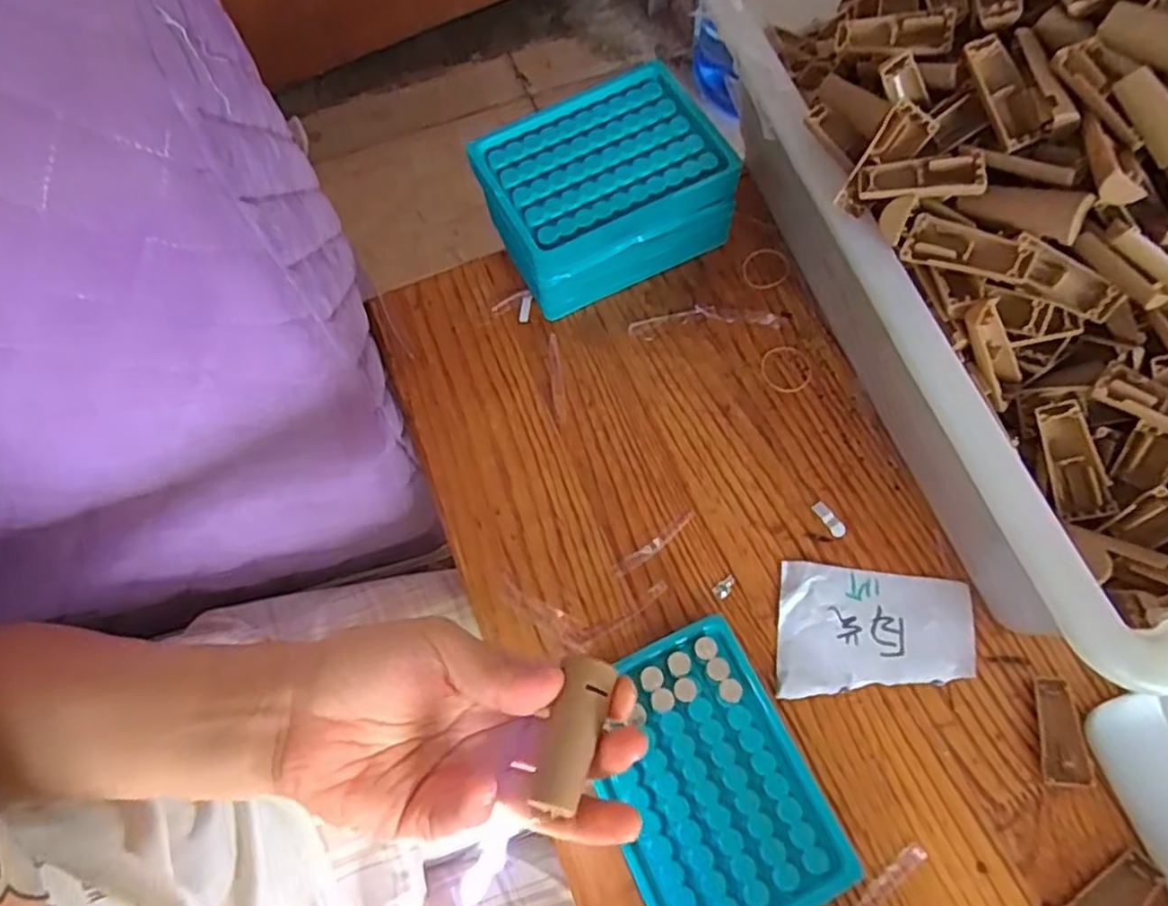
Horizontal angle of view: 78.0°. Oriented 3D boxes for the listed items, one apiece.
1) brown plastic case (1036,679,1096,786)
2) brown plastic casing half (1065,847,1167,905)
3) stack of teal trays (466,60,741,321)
[{"bbox_3d":[0.235,0.137,0.354,0.021,0.008,0.049,4,69,4],"label":"brown plastic case"},{"bbox_3d":[0.242,0.204,0.328,0.049,0.008,0.022,-35,45,-9],"label":"brown plastic casing half"},{"bbox_3d":[0.011,-0.158,0.446,0.136,0.071,0.092,-25,70,-7],"label":"stack of teal trays"}]

